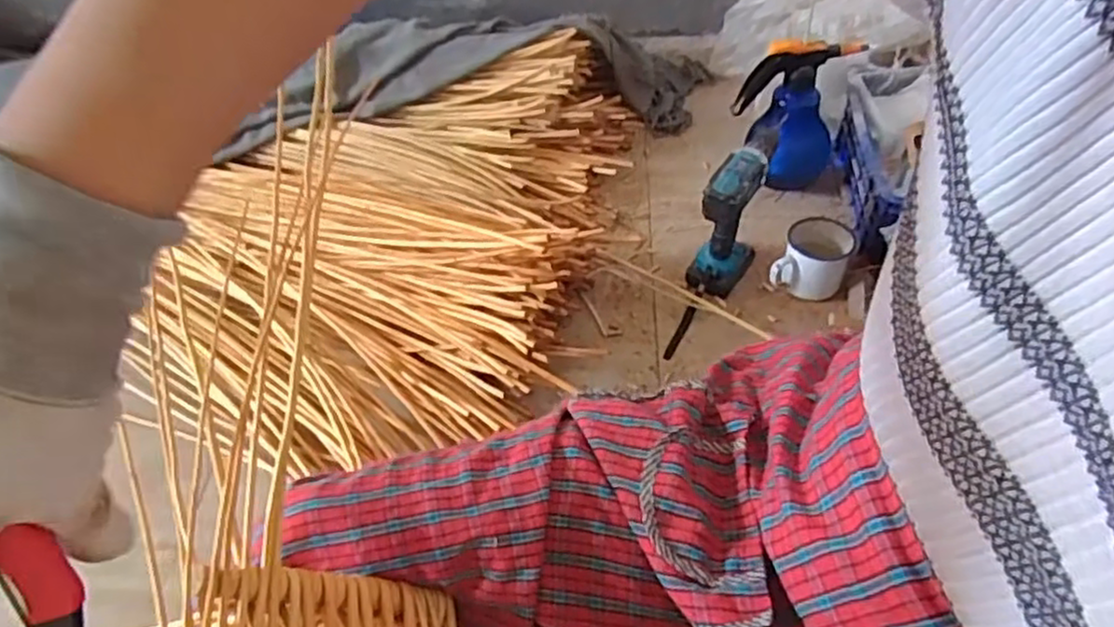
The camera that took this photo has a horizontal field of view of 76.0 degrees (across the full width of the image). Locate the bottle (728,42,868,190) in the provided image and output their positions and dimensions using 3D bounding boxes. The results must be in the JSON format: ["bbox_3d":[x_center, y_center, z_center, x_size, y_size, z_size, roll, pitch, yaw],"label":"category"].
[{"bbox_3d":[0.379,-0.316,1.178,0.175,0.256,0.092,12,51,13],"label":"bottle"}]

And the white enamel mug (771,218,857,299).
[{"bbox_3d":[0.383,-0.076,1.079,0.091,0.095,0.109,23,55,21],"label":"white enamel mug"}]

